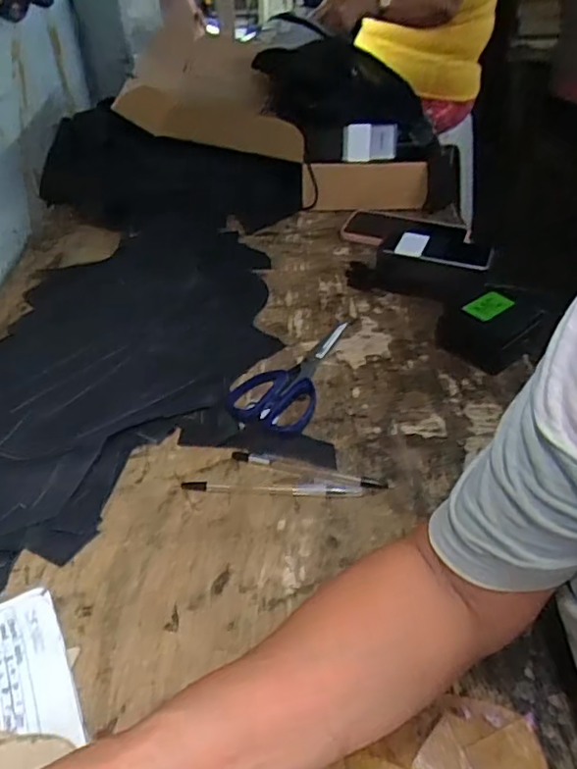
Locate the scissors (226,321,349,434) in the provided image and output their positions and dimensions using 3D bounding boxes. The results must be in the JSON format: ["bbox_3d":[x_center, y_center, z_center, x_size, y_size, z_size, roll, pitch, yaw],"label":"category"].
[{"bbox_3d":[-0.001,-0.018,0.629,0.083,0.006,0.178,12,41,11],"label":"scissors"}]

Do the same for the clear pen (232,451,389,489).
[{"bbox_3d":[0.017,0.075,0.529,0.136,0.008,0.014,12,41,11],"label":"clear pen"}]

